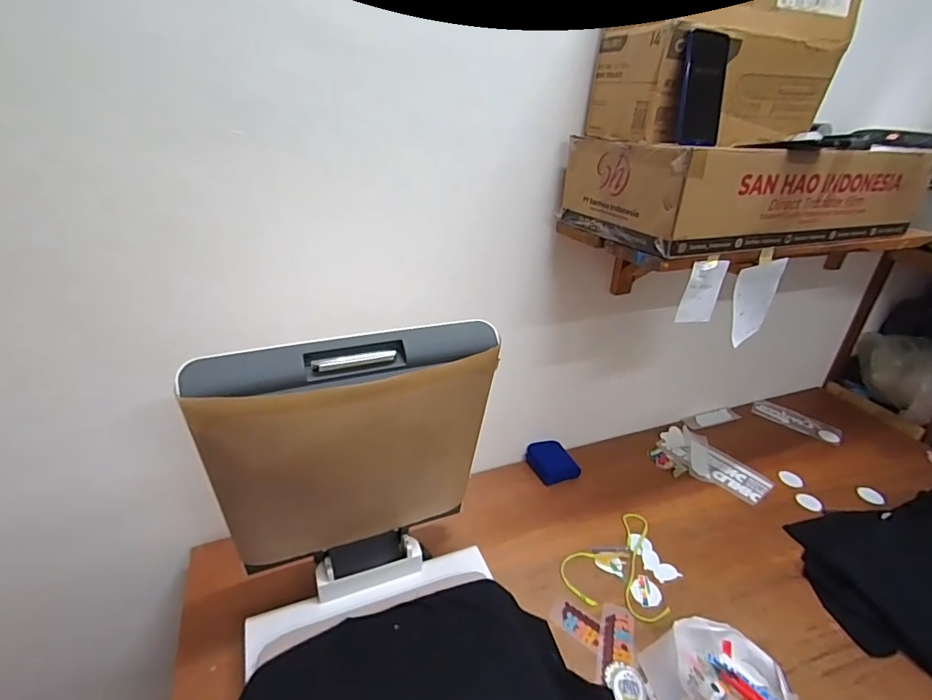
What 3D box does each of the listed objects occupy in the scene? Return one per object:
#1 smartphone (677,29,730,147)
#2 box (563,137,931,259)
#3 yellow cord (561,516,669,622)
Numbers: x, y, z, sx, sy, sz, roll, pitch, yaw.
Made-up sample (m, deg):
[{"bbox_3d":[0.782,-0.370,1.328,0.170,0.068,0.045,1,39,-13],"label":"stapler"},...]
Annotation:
[{"bbox_3d":[0.356,-0.387,0.693,0.076,0.150,0.017,-5,20,-15],"label":"smartphone"},{"bbox_3d":[0.520,-0.304,0.862,0.602,0.143,0.278,-8,31,-19],"label":"box"},{"bbox_3d":[0.303,0.439,0.987,0.197,0.013,0.254,7,30,6],"label":"yellow cord"}]

